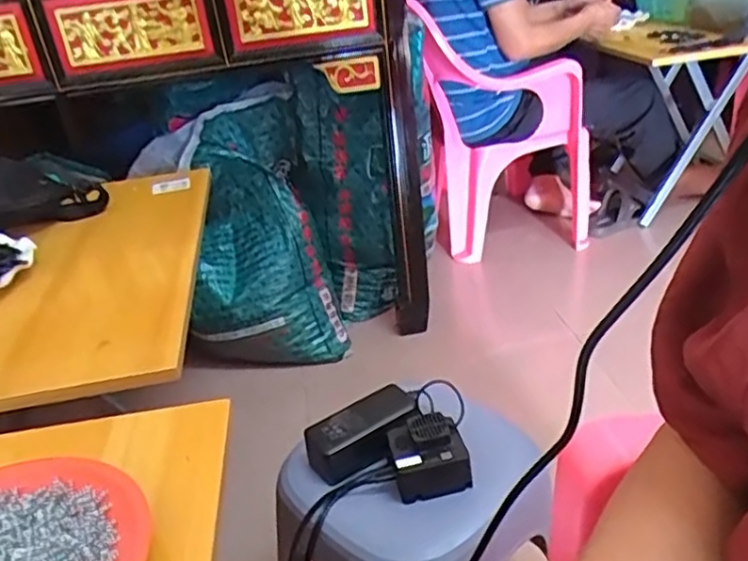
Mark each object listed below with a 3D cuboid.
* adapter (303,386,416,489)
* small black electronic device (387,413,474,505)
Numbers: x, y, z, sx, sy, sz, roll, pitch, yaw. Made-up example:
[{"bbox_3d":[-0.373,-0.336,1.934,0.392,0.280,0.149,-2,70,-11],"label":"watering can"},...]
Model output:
[{"bbox_3d":[-0.013,0.171,0.739,0.140,0.041,0.065,-23,33,-27],"label":"adapter"},{"bbox_3d":[0.057,0.185,0.701,0.078,0.050,0.078,-10,29,-7],"label":"small black electronic device"}]

